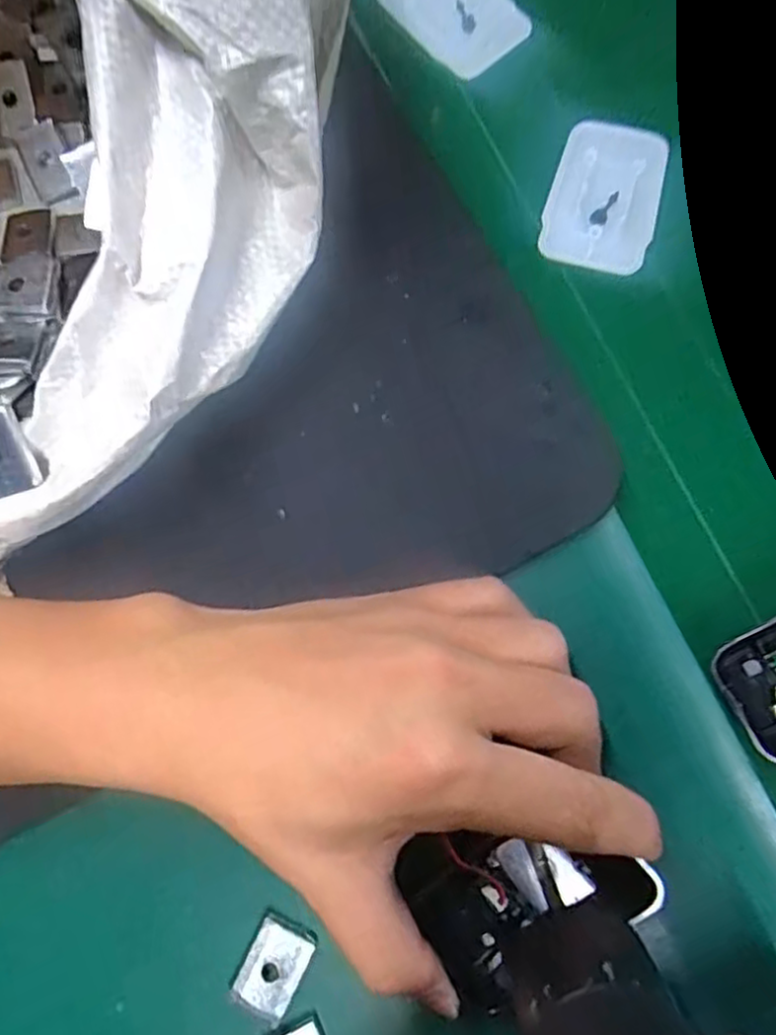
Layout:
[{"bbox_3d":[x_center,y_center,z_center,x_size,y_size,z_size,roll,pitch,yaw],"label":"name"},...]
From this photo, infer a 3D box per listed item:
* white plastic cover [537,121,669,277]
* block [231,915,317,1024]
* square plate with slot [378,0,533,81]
[{"bbox_3d":[0.092,-0.138,0.293,0.045,0.008,0.067,12,79,7],"label":"white plastic cover"},{"bbox_3d":[-0.037,0.149,0.228,0.019,0.004,0.029,26,81,9],"label":"block"},{"bbox_3d":[0.029,-0.236,0.319,0.043,0.005,0.067,-39,79,5],"label":"square plate with slot"}]

